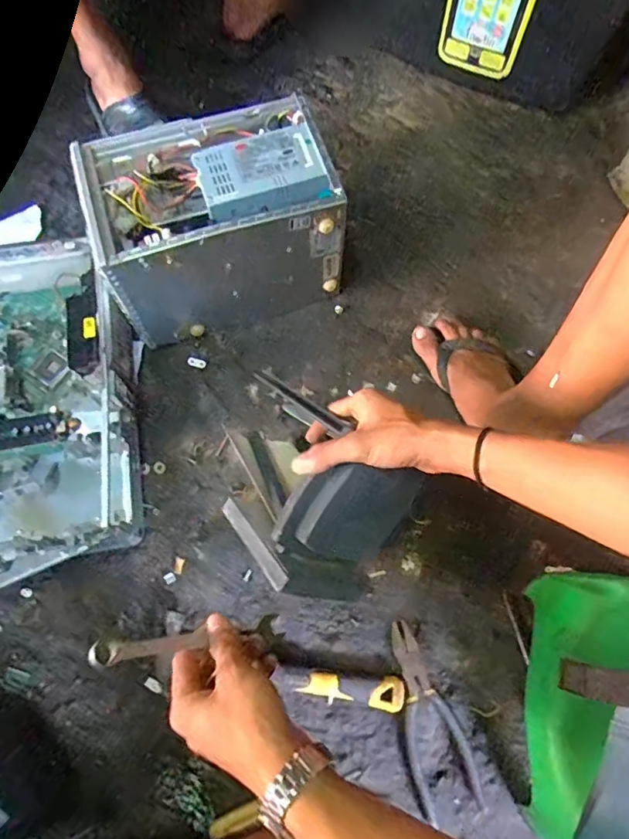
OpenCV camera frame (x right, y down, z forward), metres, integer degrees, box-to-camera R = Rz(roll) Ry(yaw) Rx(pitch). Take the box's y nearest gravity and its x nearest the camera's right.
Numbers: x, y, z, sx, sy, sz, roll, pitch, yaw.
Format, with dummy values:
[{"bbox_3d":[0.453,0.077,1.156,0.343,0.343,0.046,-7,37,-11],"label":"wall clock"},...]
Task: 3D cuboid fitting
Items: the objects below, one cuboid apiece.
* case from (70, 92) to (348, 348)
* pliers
[{"bbox_3d":[-0.124,-0.251,0.699,0.278,0.186,0.194,-15,71,-6],"label":"case"},{"bbox_3d":[0.127,0.323,0.603,0.068,0.013,0.190,-13,71,-5],"label":"pliers"}]

